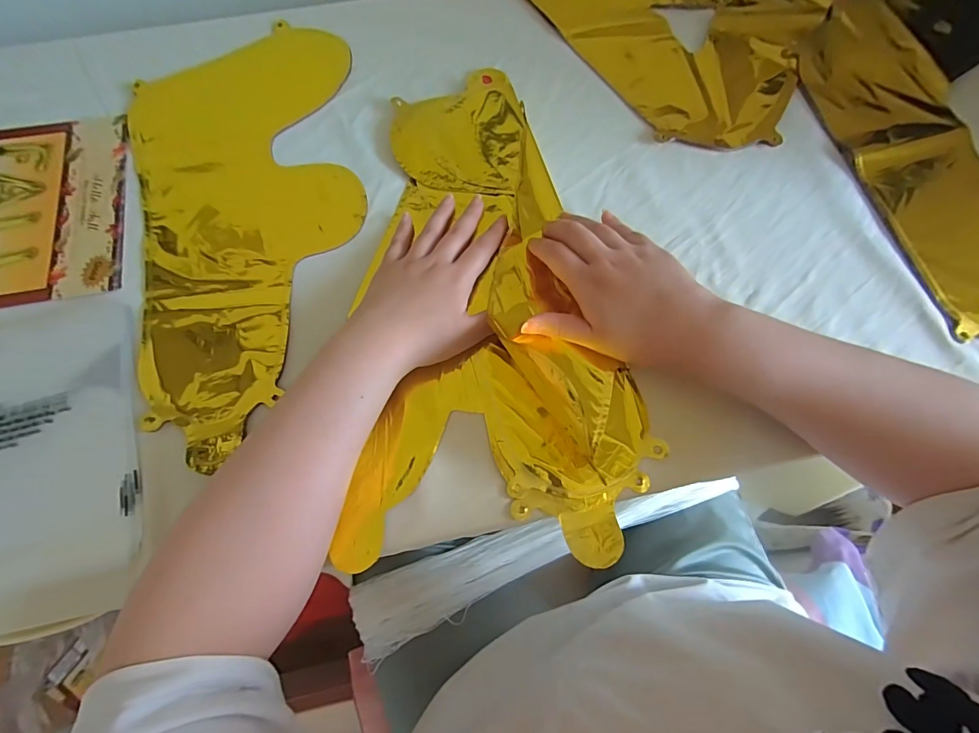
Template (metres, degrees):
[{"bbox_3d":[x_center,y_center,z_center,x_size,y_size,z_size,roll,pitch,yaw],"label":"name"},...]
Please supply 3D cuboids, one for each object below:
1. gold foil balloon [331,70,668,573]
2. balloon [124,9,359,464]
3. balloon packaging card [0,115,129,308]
[{"bbox_3d":[-0.016,-0.062,0.367,0.224,0.018,0.422,-10,74,-4],"label":"gold foil balloon"},{"bbox_3d":[-0.213,-0.133,0.393,0.193,0.015,0.402,-10,73,-4],"label":"balloon"},{"bbox_3d":[-0.412,-0.139,0.395,0.162,0.007,0.187,-10,73,-4],"label":"balloon packaging card"}]

